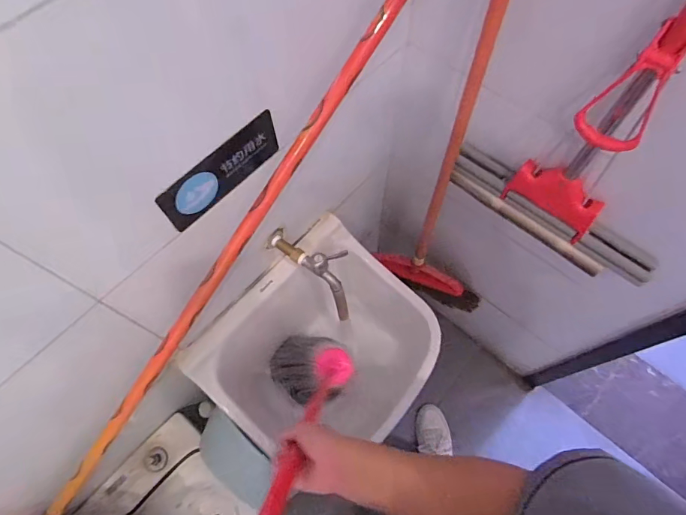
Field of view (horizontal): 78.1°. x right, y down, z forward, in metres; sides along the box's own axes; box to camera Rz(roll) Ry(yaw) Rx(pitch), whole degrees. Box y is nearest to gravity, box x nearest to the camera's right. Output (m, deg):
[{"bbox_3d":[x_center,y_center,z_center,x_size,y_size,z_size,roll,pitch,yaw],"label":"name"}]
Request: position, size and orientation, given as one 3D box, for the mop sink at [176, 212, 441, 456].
[{"bbox_3d":[-0.029,0.218,0.903,0.356,0.322,0.400,40,72,17],"label":"mop sink"}]

